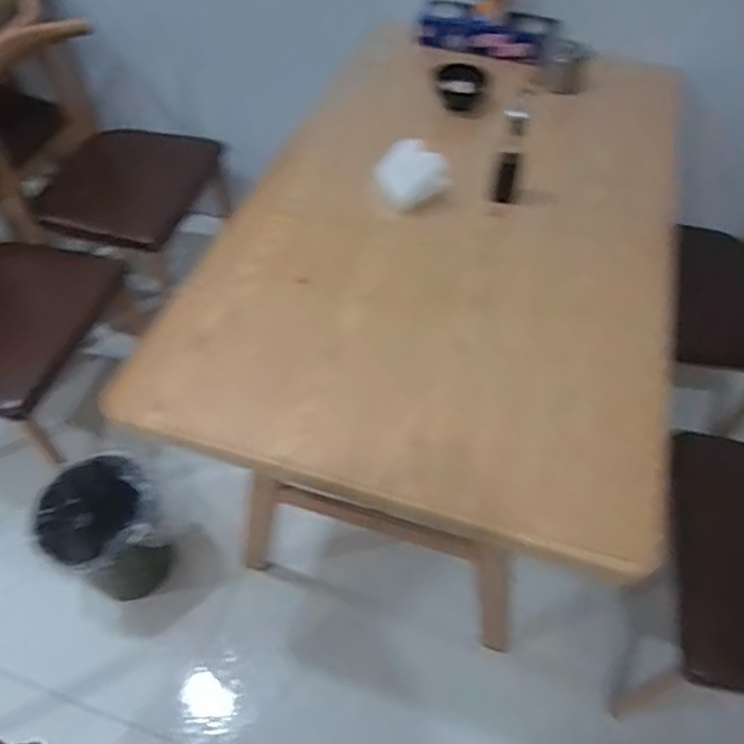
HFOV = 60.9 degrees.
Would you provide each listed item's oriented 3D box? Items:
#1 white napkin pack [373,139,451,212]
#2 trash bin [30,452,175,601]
[{"bbox_3d":[0.062,-0.330,1.049,0.112,0.083,0.072,-20,55,-17],"label":"white napkin pack"},{"bbox_3d":[-0.552,0.346,1.330,0.220,0.261,0.208,-20,55,-17],"label":"trash bin"}]

